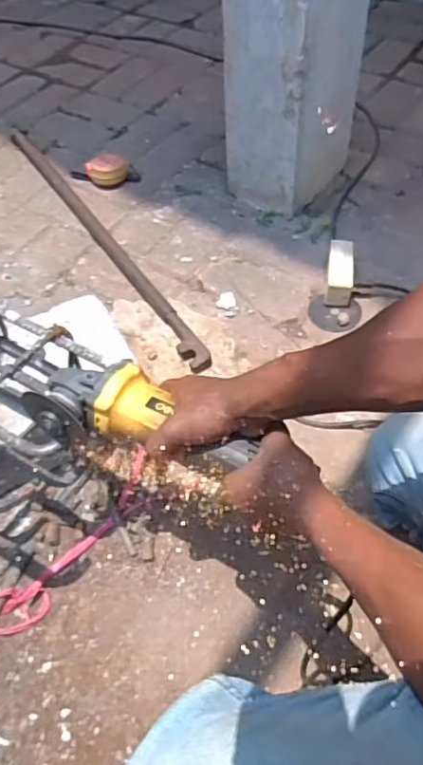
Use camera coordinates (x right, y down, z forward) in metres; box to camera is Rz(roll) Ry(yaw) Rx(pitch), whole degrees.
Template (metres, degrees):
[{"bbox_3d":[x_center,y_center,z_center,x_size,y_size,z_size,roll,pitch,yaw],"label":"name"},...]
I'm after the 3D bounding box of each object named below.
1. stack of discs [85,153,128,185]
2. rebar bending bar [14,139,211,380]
[{"bbox_3d":[-0.220,-0.447,1.244,0.089,0.042,0.080,-13,52,-7],"label":"stack of discs"},{"bbox_3d":[-0.226,-0.297,1.135,0.040,0.026,0.819,-27,55,-17],"label":"rebar bending bar"}]

